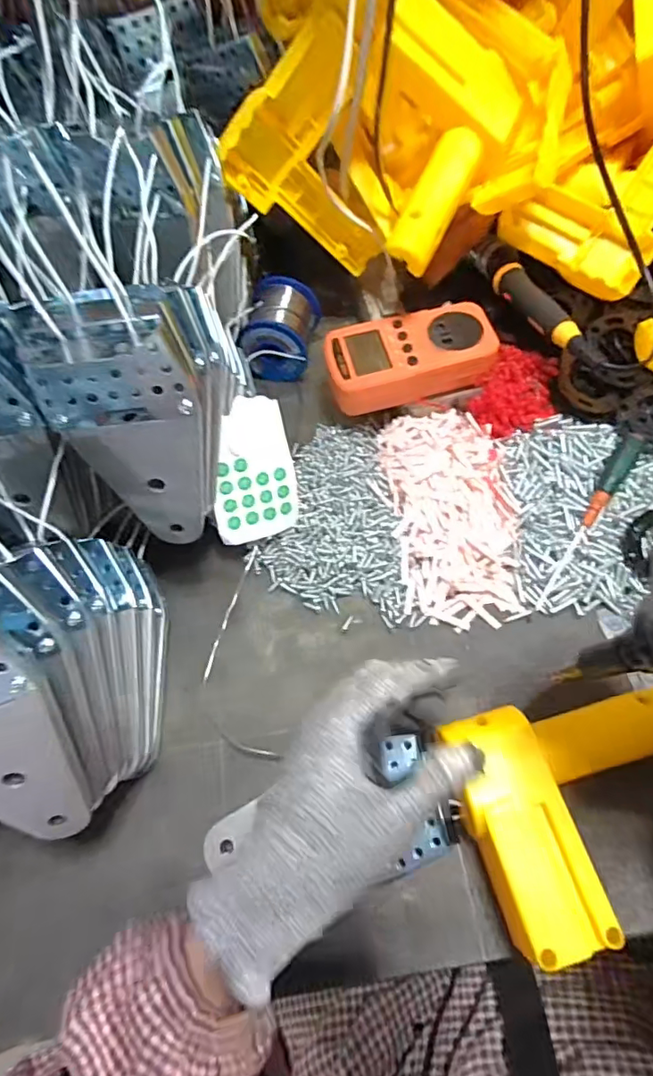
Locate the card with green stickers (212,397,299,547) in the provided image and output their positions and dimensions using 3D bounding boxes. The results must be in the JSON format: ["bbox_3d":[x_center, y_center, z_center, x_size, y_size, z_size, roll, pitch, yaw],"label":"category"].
[{"bbox_3d":[-0.051,-0.046,0.364,0.059,0.096,0.007,-16,22,-20],"label":"card with green stickers"}]

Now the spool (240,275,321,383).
[{"bbox_3d":[-0.039,-0.183,0.473,0.055,0.061,0.078,11,64,9],"label":"spool"}]

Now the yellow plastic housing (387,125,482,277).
[{"bbox_3d":[0.076,-0.237,0.364,0.028,0.020,0.097,28,93,17],"label":"yellow plastic housing"}]

